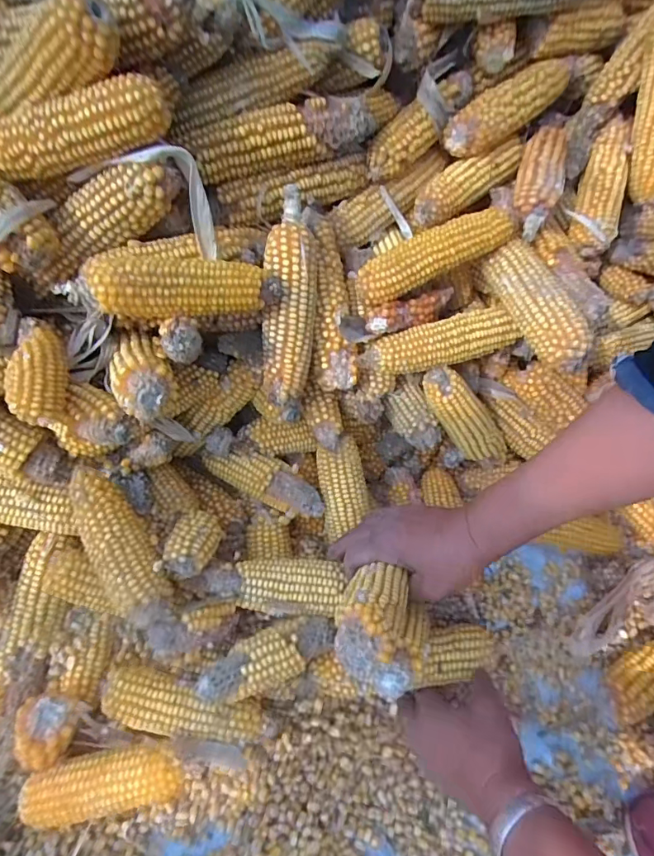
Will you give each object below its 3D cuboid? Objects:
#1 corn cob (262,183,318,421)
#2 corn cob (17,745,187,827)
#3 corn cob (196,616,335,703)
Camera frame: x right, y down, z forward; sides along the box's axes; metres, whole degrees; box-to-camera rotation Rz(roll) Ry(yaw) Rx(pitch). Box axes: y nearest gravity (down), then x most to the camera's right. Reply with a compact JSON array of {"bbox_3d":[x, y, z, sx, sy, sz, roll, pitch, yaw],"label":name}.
[{"bbox_3d":[-0.033,-0.108,0.448,0.046,0.214,0.050,6,17,6],"label":"corn cob"},{"bbox_3d":[-0.187,0.297,0.398,0.132,0.038,0.044,-10,57,-4],"label":"corn cob"},{"bbox_3d":[-0.051,0.202,0.410,0.122,0.035,0.043,-22,59,-12],"label":"corn cob"}]

